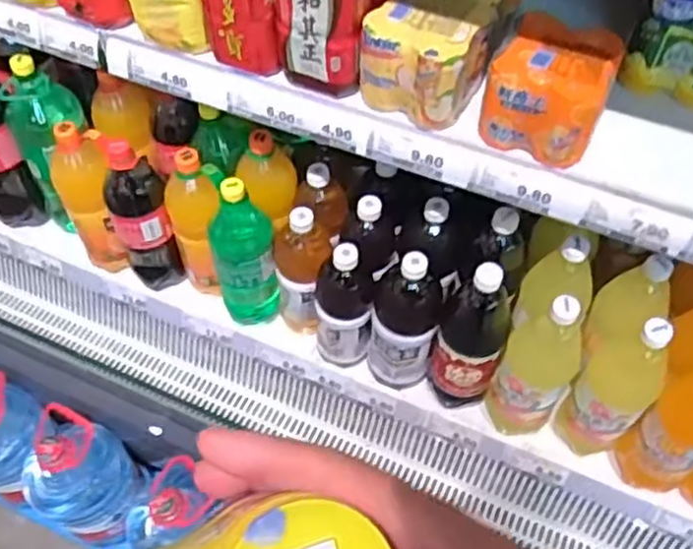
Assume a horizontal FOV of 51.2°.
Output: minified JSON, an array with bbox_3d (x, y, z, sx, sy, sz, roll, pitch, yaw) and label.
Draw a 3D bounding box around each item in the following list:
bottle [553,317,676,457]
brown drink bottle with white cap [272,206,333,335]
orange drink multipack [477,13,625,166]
[{"bbox_3d":[0.326,0.130,0.874,0.076,0.267,0.085,33,62,20],"label":"bottle"},{"bbox_3d":[-0.061,0.006,0.998,0.082,0.230,0.065,12,57,7],"label":"brown drink bottle with white cap"},{"bbox_3d":[0.201,-0.182,0.715,0.108,0.094,0.091,27,60,16],"label":"orange drink multipack"}]

